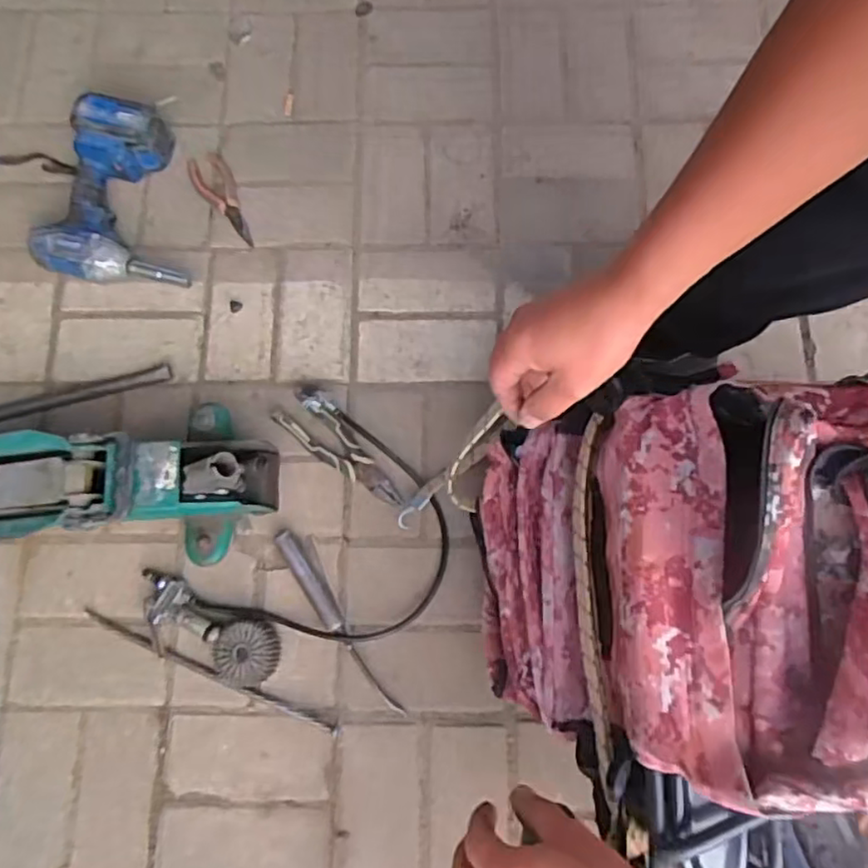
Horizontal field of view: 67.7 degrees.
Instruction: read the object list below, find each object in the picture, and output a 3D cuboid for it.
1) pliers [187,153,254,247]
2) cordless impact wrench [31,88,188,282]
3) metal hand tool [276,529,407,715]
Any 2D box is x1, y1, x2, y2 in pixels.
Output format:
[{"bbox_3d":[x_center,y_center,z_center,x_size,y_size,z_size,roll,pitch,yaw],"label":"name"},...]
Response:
[{"bbox_3d":[-0.288,-0.320,0.881,0.052,0.017,0.143,-26,79,-7],"label":"pliers"},{"bbox_3d":[-0.420,-0.314,0.848,0.178,0.082,0.225,0,77,-2],"label":"cordless impact wrench"},{"bbox_3d":[-0.112,0.219,0.756,0.017,0.026,0.253,-34,80,-8],"label":"metal hand tool"}]

